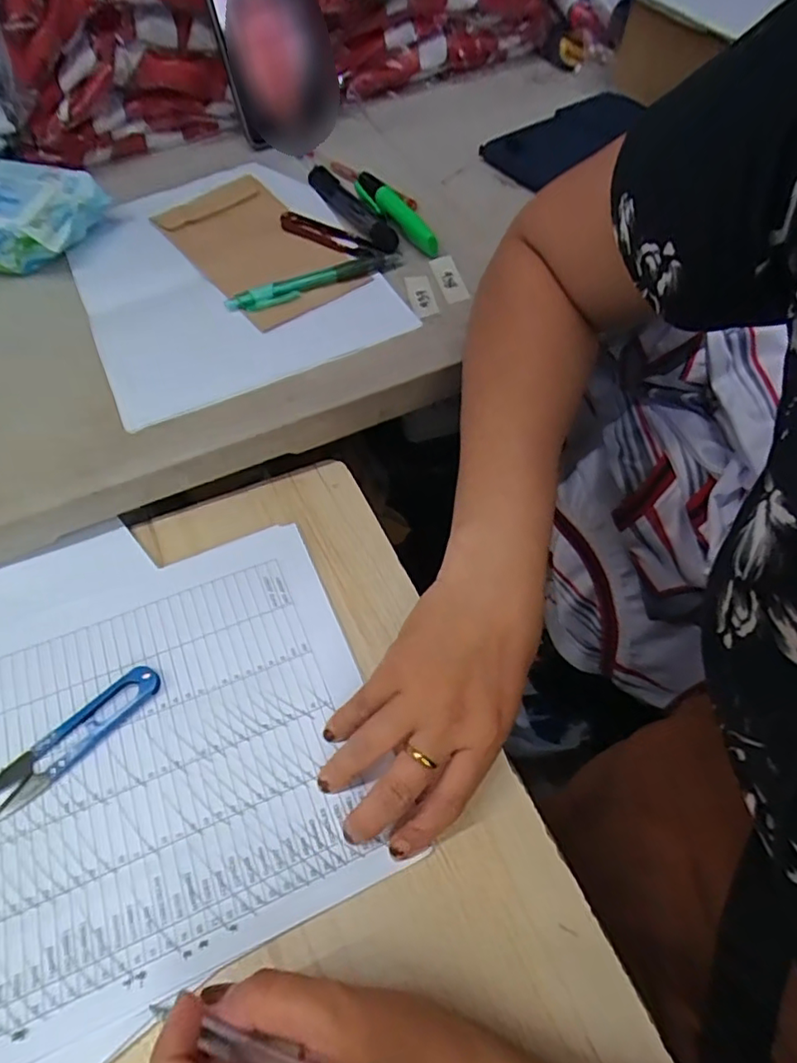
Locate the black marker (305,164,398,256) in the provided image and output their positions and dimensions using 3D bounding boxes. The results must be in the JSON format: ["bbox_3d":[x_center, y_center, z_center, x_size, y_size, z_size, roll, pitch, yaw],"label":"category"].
[{"bbox_3d":[-0.043,-0.279,0.502,0.024,0.017,0.149,-28,60,-14],"label":"black marker"}]

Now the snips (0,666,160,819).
[{"bbox_3d":[-0.177,0.111,0.315,0.024,0.007,0.102,37,66,23],"label":"snips"}]

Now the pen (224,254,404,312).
[{"bbox_3d":[-0.062,-0.193,0.449,0.141,0.016,0.013,-24,59,-12],"label":"pen"}]

